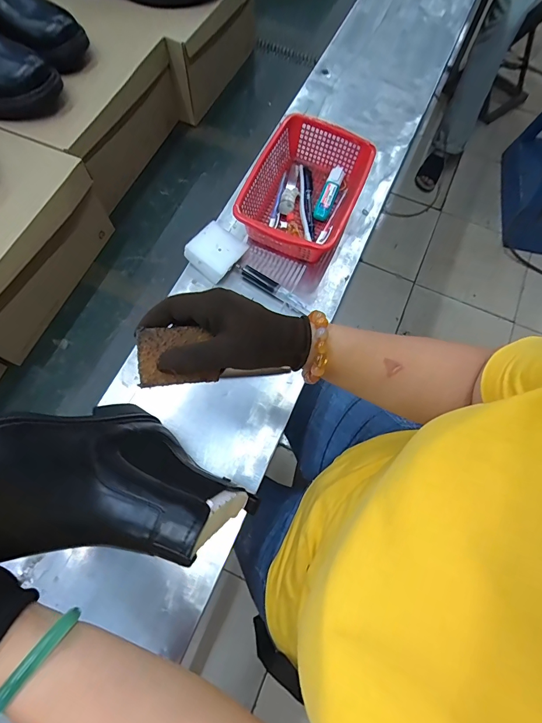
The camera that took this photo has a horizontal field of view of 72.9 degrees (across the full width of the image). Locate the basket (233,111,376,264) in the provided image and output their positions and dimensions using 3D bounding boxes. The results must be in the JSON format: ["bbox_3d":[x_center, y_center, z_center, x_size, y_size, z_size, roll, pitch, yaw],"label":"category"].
[{"bbox_3d":[0.054,-0.250,0.562,0.146,0.088,0.218,23,70,6],"label":"basket"}]

